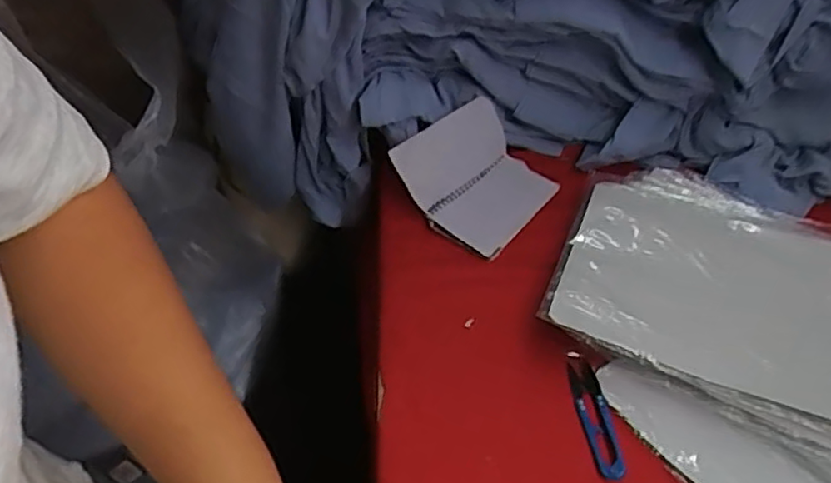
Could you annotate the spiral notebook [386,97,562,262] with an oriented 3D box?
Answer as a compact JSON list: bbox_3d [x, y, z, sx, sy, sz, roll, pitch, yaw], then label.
[{"bbox_3d":[0.067,-0.076,0.685,0.137,0.059,0.141,34,53,25],"label":"spiral notebook"}]

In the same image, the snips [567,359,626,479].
[{"bbox_3d":[0.146,0.143,0.527,0.025,0.009,0.102,0,46,-5],"label":"snips"}]

